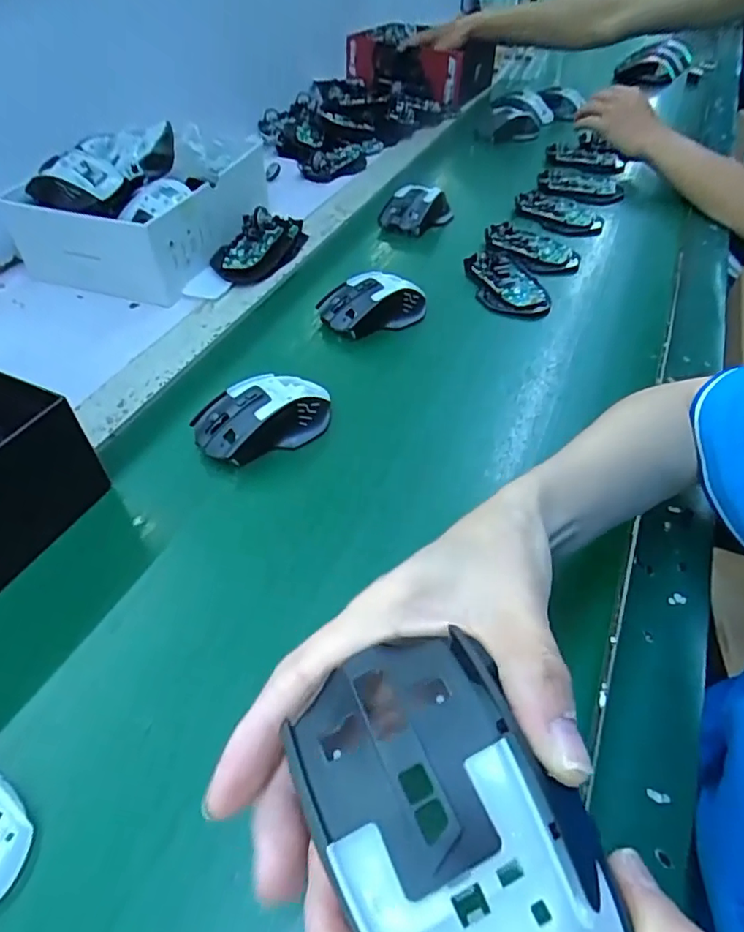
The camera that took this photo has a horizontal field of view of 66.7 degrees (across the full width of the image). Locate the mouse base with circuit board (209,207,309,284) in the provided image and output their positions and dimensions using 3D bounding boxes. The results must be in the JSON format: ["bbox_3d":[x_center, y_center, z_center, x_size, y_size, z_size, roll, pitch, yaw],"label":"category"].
[{"bbox_3d":[-0.132,-0.267,0.669,0.069,0.046,0.144,23,51,21],"label":"mouse base with circuit board"}]

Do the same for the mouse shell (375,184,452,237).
[{"bbox_3d":[0.057,-0.332,0.735,0.067,0.042,0.083,32,55,28],"label":"mouse shell"}]

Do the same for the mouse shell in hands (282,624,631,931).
[{"bbox_3d":[0.020,0.092,0.146,0.062,0.025,0.100,-20,50,-17],"label":"mouse shell in hands"}]

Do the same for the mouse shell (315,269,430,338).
[{"bbox_3d":[0.001,-0.165,0.573,0.109,0.038,0.064,-13,48,-11],"label":"mouse shell"}]

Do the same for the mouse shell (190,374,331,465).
[{"bbox_3d":[-0.086,-0.042,0.456,0.110,0.033,0.064,-19,49,-16],"label":"mouse shell"}]

